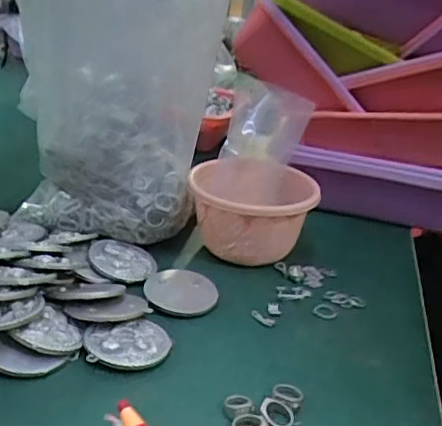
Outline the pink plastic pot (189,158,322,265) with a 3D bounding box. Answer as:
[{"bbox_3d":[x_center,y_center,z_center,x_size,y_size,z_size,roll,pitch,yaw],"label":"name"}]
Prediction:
[{"bbox_3d":[0.034,0.001,0.667,0.135,0.098,0.136,5,25,-2],"label":"pink plastic pot"}]

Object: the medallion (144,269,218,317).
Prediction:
[{"bbox_3d":[-0.041,0.081,0.587,0.073,0.007,0.066,10,32,1],"label":"medallion"}]

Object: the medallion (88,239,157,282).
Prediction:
[{"bbox_3d":[-0.105,0.053,0.621,0.073,0.007,0.067,20,26,-14],"label":"medallion"}]

